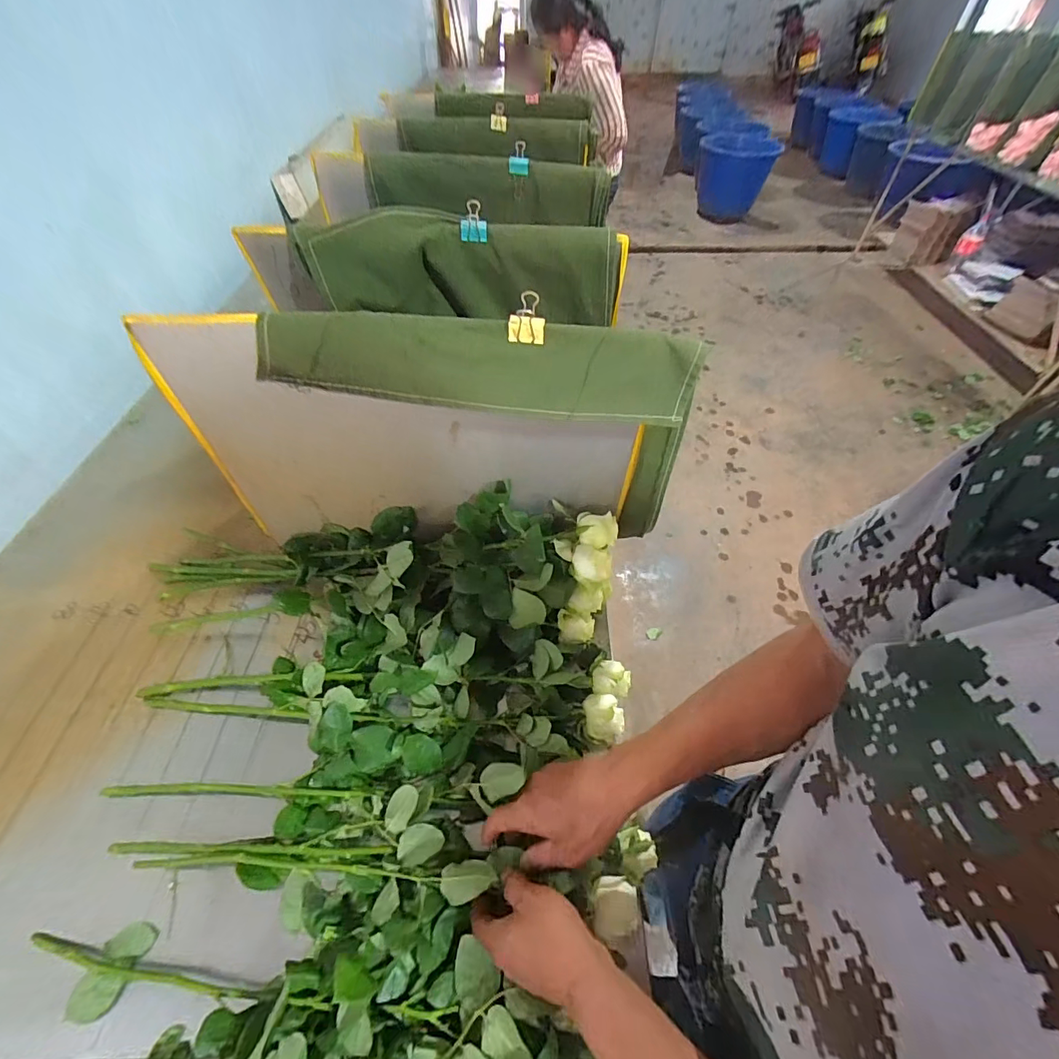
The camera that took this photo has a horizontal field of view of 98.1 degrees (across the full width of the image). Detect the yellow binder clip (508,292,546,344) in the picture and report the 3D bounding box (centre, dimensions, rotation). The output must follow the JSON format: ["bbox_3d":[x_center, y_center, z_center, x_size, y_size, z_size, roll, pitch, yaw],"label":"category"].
[{"bbox_3d":[-0.003,-0.195,0.428,0.033,0.041,0.028,0,49,-1],"label":"yellow binder clip"}]

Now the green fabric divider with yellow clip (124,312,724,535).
[{"bbox_3d":[-0.107,-0.098,0.527,0.541,0.293,0.057,1,49,-1],"label":"green fabric divider with yellow clip"}]

